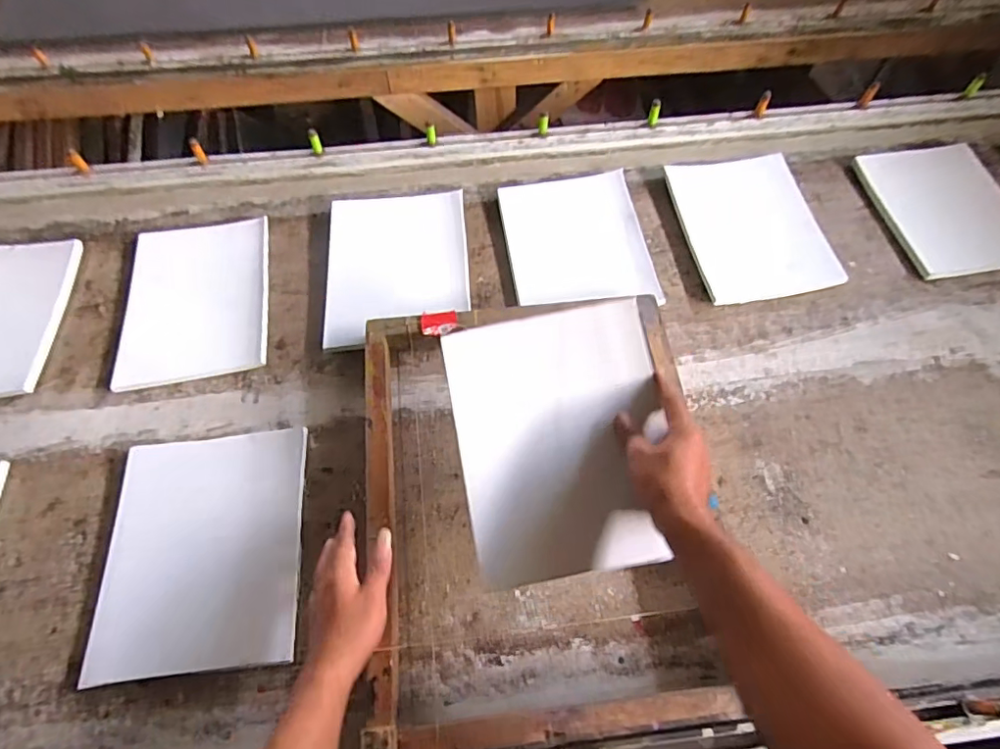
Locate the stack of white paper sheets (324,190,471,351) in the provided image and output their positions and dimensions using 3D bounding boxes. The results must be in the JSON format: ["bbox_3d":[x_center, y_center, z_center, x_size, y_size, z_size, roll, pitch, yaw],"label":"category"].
[{"bbox_3d":[-0.158,-0.171,0.849,0.213,0.026,0.272,-4,64,-3],"label":"stack of white paper sheets"}]

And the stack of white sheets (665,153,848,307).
[{"bbox_3d":[0.402,-0.238,0.883,0.203,0.018,0.263,-10,68,0],"label":"stack of white sheets"}]

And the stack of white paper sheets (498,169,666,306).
[{"bbox_3d":[0.117,-0.214,0.860,0.207,0.030,0.240,-7,64,-5],"label":"stack of white paper sheets"}]

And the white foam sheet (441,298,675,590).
[{"bbox_3d":[0.065,0.064,0.571,0.212,0.026,0.269,-11,77,1],"label":"white foam sheet"}]

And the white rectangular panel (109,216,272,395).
[{"bbox_3d":[-0.456,-0.113,0.823,0.205,0.015,0.266,-9,64,-6],"label":"white rectangular panel"}]

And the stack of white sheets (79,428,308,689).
[{"bbox_3d":[-0.355,0.206,0.662,0.224,0.014,0.274,-5,64,-4],"label":"stack of white sheets"}]

